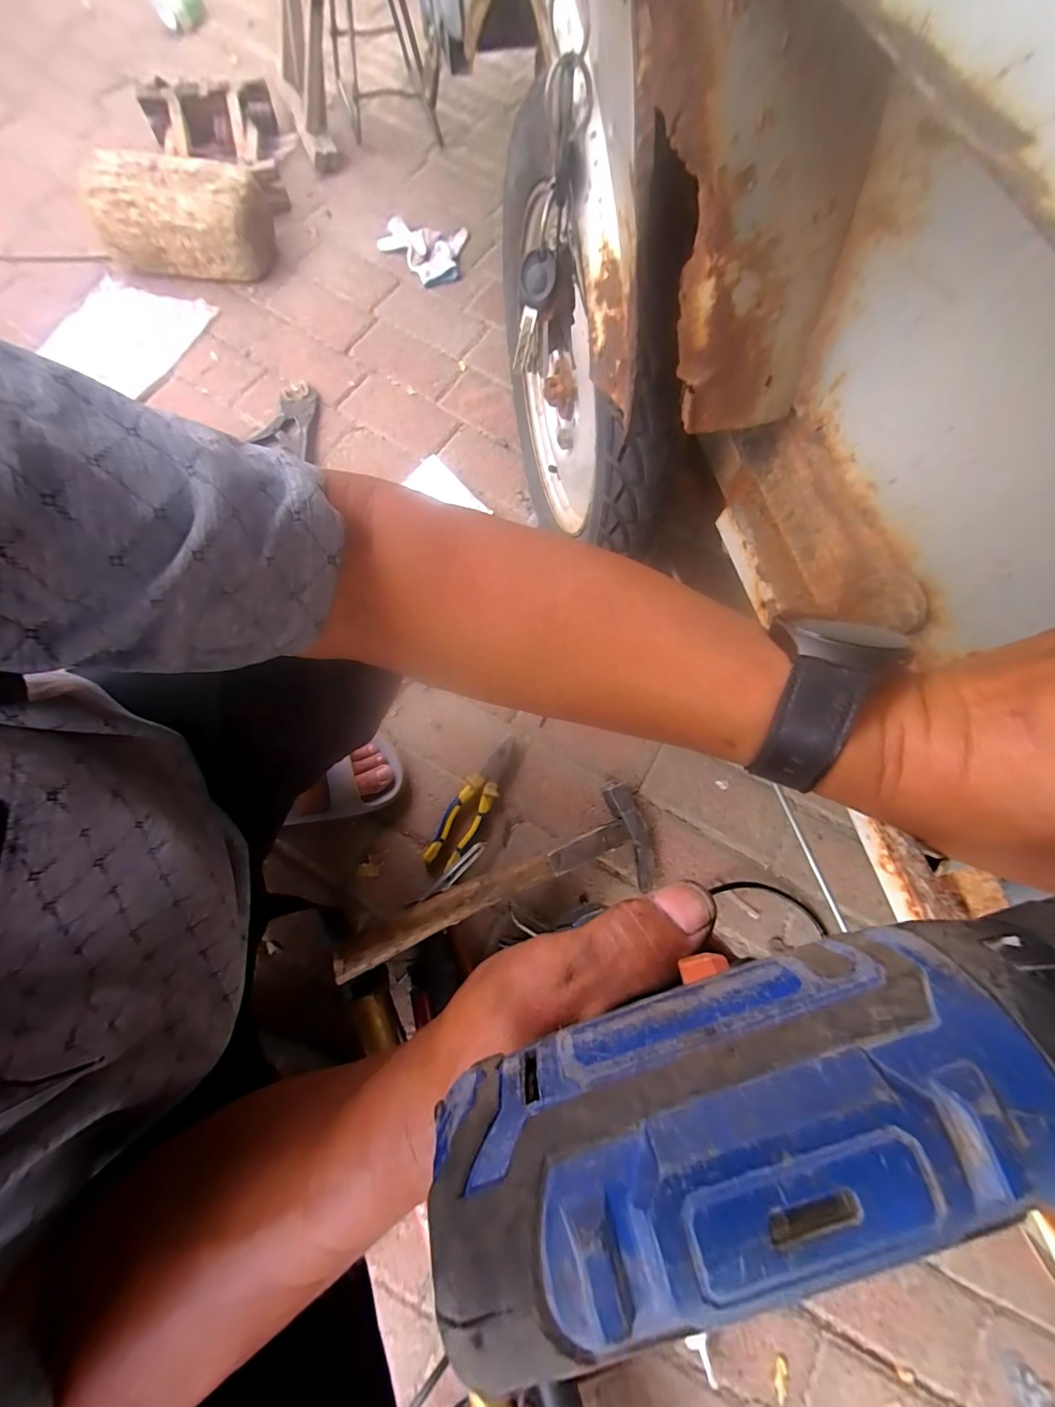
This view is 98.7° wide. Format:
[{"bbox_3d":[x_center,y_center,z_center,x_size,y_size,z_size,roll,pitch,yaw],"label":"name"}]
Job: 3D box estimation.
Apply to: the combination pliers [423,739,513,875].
[{"bbox_3d":[-0.071,0.128,0.605,0.048,0.025,0.188,29,76,7],"label":"combination pliers"}]

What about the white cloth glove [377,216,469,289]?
[{"bbox_3d":[-0.211,-0.892,0.890,0.167,0.019,0.154,5,75,1],"label":"white cloth glove"}]

